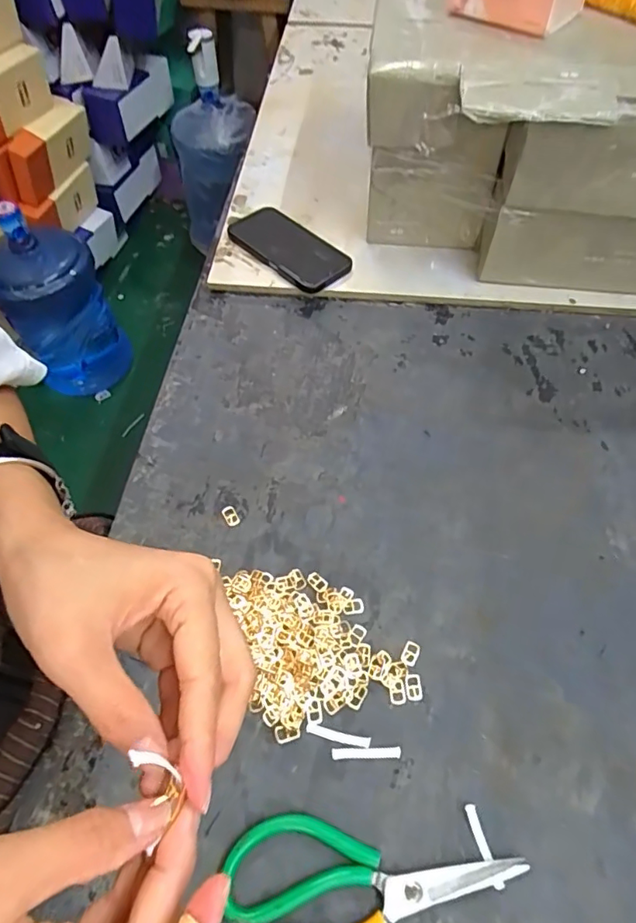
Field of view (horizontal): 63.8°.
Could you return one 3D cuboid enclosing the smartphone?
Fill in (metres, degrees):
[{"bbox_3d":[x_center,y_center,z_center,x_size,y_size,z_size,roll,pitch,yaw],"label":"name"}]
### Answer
[{"bbox_3d":[-0.039,-0.274,0.650,0.079,0.014,0.168,-39,66,-20],"label":"smartphone"}]

